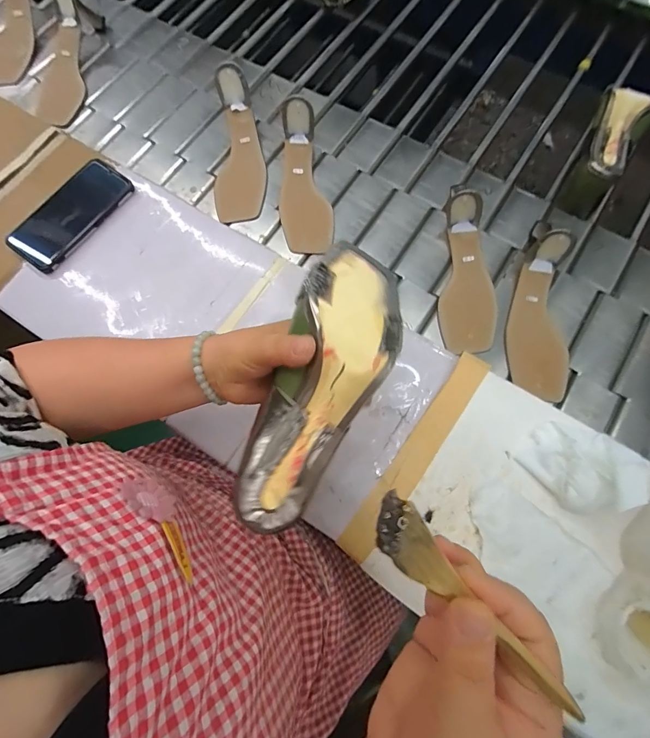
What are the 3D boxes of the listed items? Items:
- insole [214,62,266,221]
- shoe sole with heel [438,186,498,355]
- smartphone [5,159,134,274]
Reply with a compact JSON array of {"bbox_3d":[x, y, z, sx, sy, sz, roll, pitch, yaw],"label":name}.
[{"bbox_3d":[-0.132,-0.328,0.567,0.080,0.047,0.224,-2,92,0],"label":"insole"},{"bbox_3d":[0.193,-0.124,0.492,0.074,0.060,0.200,4,73,3],"label":"shoe sole with heel"},{"bbox_3d":[-0.330,-0.202,0.494,0.070,0.016,0.163,35,78,13],"label":"smartphone"}]

